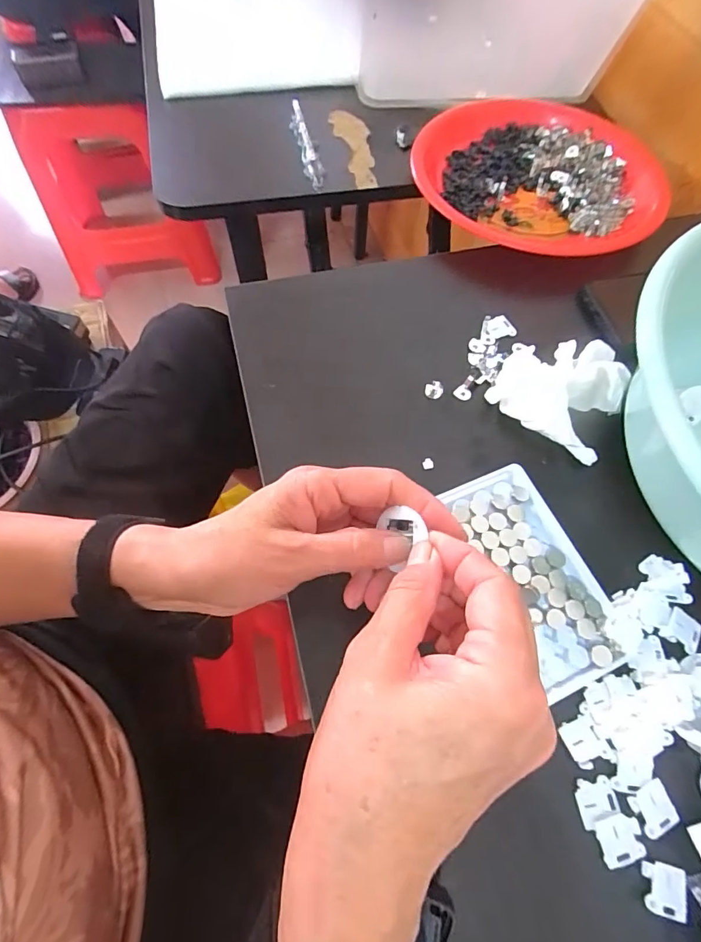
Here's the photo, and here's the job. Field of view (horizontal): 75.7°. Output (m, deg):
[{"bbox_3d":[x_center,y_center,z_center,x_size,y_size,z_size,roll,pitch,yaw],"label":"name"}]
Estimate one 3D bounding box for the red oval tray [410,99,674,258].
[{"bbox_3d":[0.178,-0.286,0.426,0.225,0.024,0.199,13,67,9],"label":"red oval tray"}]

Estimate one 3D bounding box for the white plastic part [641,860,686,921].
[{"bbox_3d":[0.151,0.200,0.215,0.021,0.005,0.020,1,65,-2],"label":"white plastic part"}]

